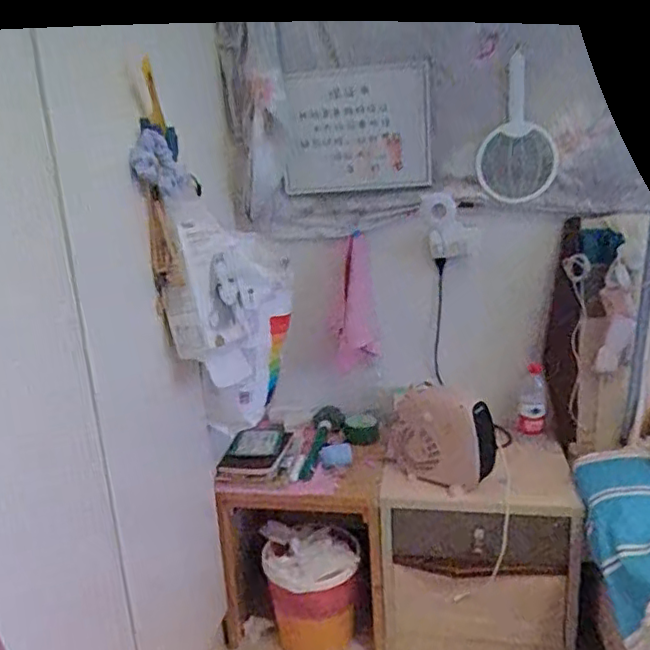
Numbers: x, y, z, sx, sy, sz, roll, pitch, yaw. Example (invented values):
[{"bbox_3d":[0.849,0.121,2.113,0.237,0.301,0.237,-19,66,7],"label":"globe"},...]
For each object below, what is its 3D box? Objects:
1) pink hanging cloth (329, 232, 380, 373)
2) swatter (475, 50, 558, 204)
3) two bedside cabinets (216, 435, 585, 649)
[{"bbox_3d":[0.081,-0.056,1.729,0.132,0.371,0.033,-2,16,3],"label":"pink hanging cloth"},{"bbox_3d":[0.481,-0.481,1.509,0.188,0.330,0.028,0,16,9],"label":"swatter"},{"bbox_3d":[0.180,0.578,1.603,0.876,0.484,0.314,0,16,11],"label":"two bedside cabinets"}]

